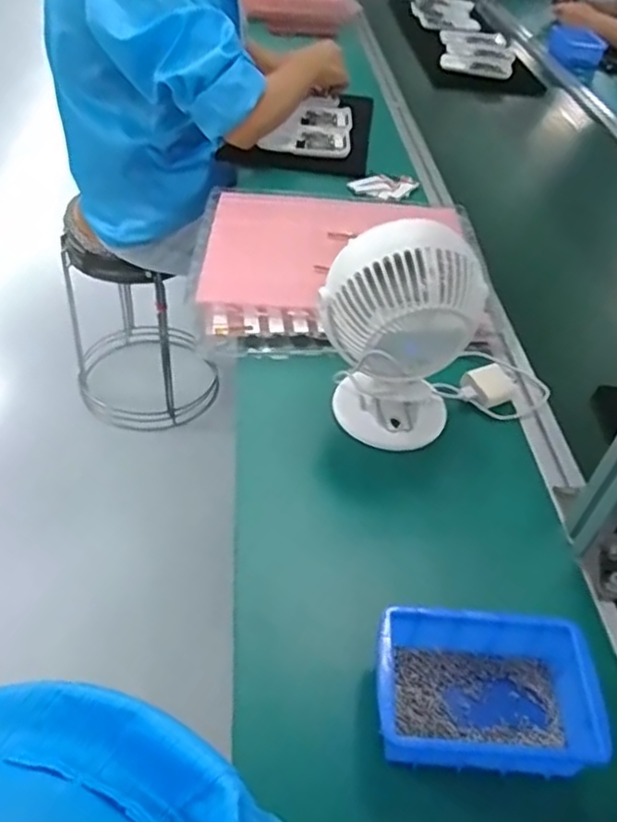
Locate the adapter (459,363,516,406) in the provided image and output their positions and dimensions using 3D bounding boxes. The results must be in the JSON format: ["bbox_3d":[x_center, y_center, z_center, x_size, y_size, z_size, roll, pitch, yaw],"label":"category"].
[{"bbox_3d":[0.196,-0.030,0.712,0.052,0.020,0.043,-23,50,-25],"label":"adapter"}]

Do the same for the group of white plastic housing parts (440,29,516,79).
[{"bbox_3d":[0.399,-0.860,1.580,0.164,0.019,0.306,8,44,4],"label":"group of white plastic housing parts"}]

